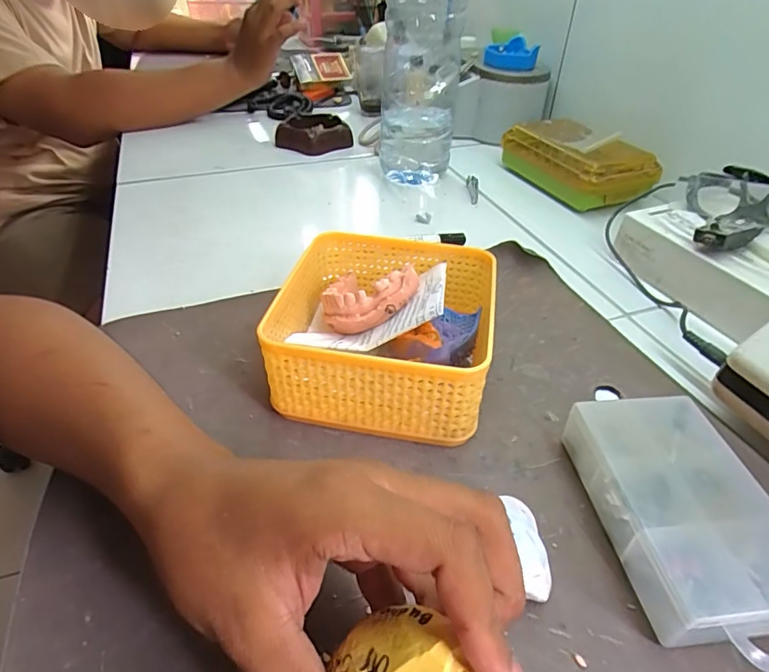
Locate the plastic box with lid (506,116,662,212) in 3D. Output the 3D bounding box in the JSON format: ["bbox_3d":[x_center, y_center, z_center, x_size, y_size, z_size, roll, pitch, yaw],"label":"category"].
[{"bbox_3d":[0.228,-0.209,0.594,0.087,0.065,0.177,-17,43,-20],"label":"plastic box with lid"}]

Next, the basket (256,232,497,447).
[{"bbox_3d":[0.001,-0.003,0.325,0.134,0.067,0.142,9,40,10],"label":"basket"}]

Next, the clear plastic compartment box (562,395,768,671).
[{"bbox_3d":[0.146,0.090,0.243,0.073,0.033,0.127,-4,40,-6],"label":"clear plastic compartment box"}]

